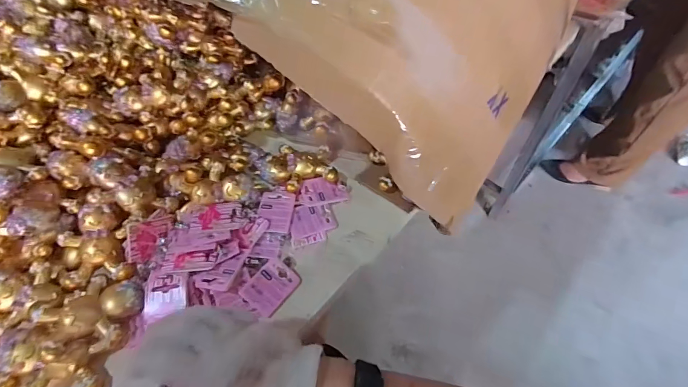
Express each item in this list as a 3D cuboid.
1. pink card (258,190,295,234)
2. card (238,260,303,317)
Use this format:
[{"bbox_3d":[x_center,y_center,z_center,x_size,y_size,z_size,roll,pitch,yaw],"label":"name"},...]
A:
[{"bbox_3d":[-0.092,0.024,0.500,0.046,0.007,0.062,8,60,1],"label":"pink card"},{"bbox_3d":[-0.088,0.112,0.447,0.047,0.010,0.062,44,64,0],"label":"card"}]

